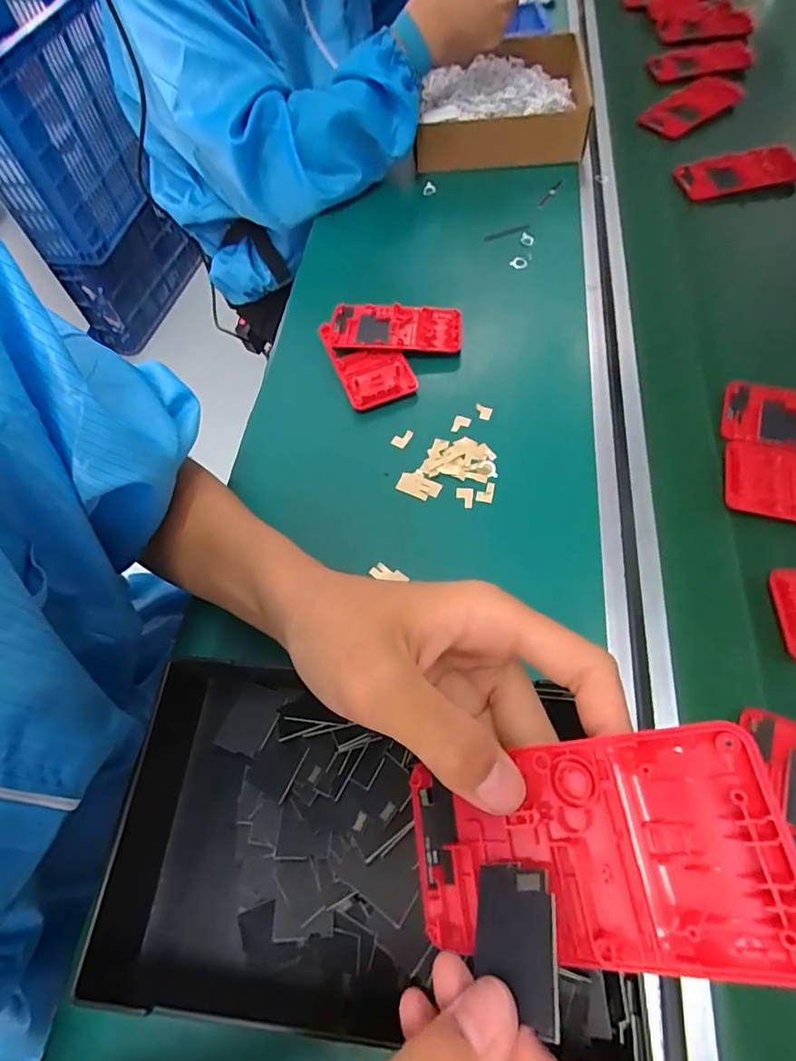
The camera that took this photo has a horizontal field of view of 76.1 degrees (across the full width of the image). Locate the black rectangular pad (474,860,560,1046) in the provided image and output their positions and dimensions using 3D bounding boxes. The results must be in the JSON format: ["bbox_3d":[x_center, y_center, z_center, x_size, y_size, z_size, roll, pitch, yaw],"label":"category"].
[{"bbox_3d":[0.037,0.129,0.161,0.030,0.004,0.040,-14,63,44],"label":"black rectangular pad"}]

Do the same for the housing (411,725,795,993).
[{"bbox_3d":[0.057,0.102,0.164,0.119,0.010,0.060,-21,61,30],"label":"housing"}]

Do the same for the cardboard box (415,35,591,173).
[{"bbox_3d":[0.130,-0.526,0.626,0.201,0.059,0.189,2,63,6],"label":"cardboard box"}]

